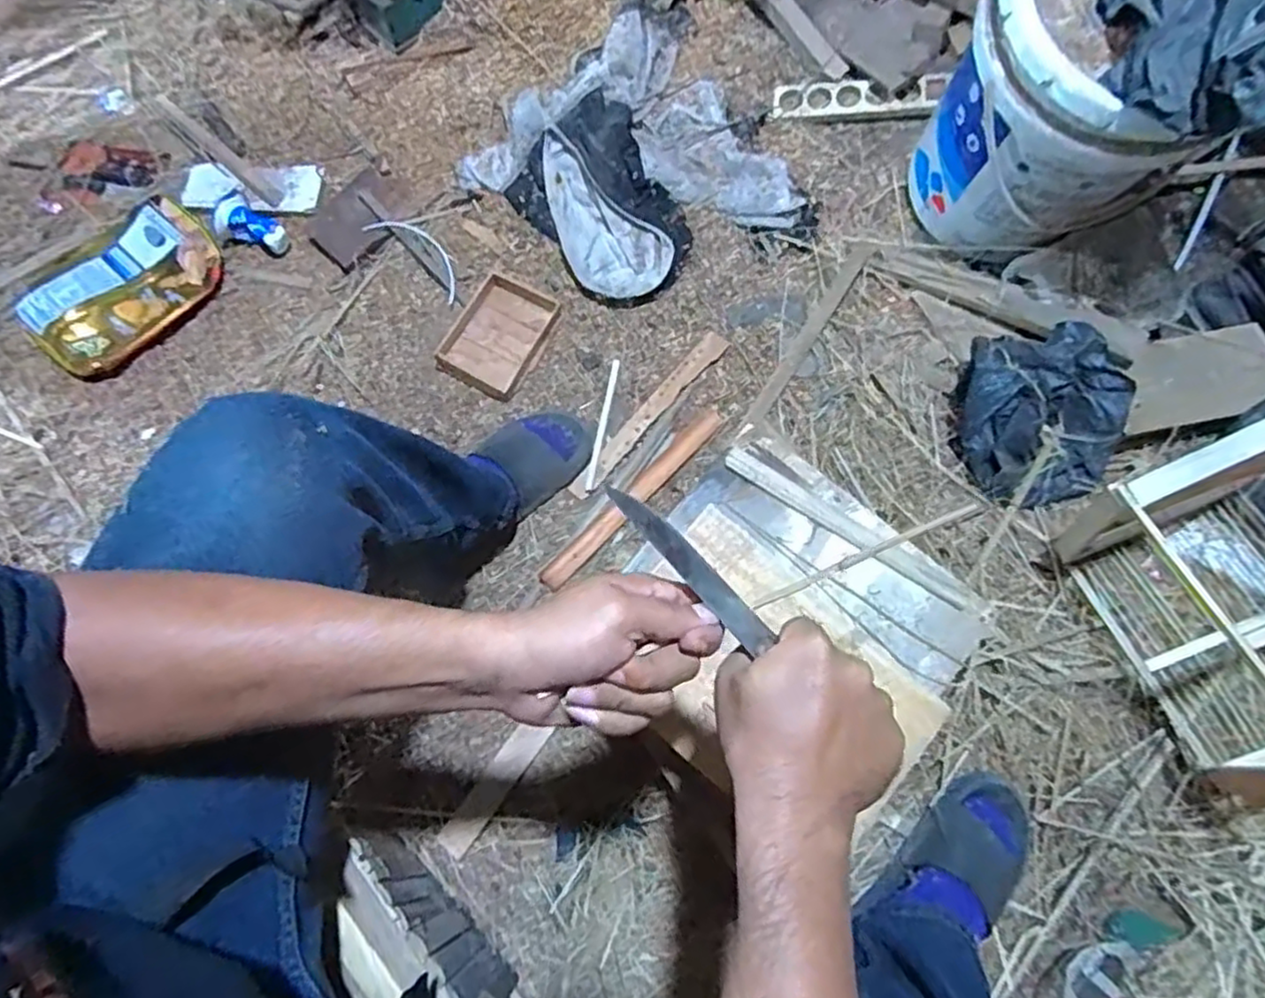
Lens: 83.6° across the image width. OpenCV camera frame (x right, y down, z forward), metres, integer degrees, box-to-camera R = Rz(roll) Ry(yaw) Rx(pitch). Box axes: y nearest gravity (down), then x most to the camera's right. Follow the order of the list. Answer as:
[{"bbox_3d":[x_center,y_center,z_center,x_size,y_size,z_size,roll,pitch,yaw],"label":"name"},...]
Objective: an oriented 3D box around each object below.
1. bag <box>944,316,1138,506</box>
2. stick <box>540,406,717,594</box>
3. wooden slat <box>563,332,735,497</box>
[{"bbox_3d":[0.525,-0.114,0.900,0.211,0.093,0.211,-26,71,-7],"label":"bag"},{"bbox_3d":[0.002,-0.002,0.947,0.035,0.023,0.322,42,77,15],"label":"stick"},{"bbox_3d":[0.024,-0.118,0.986,0.036,0.005,0.301,41,81,12],"label":"wooden slat"}]

